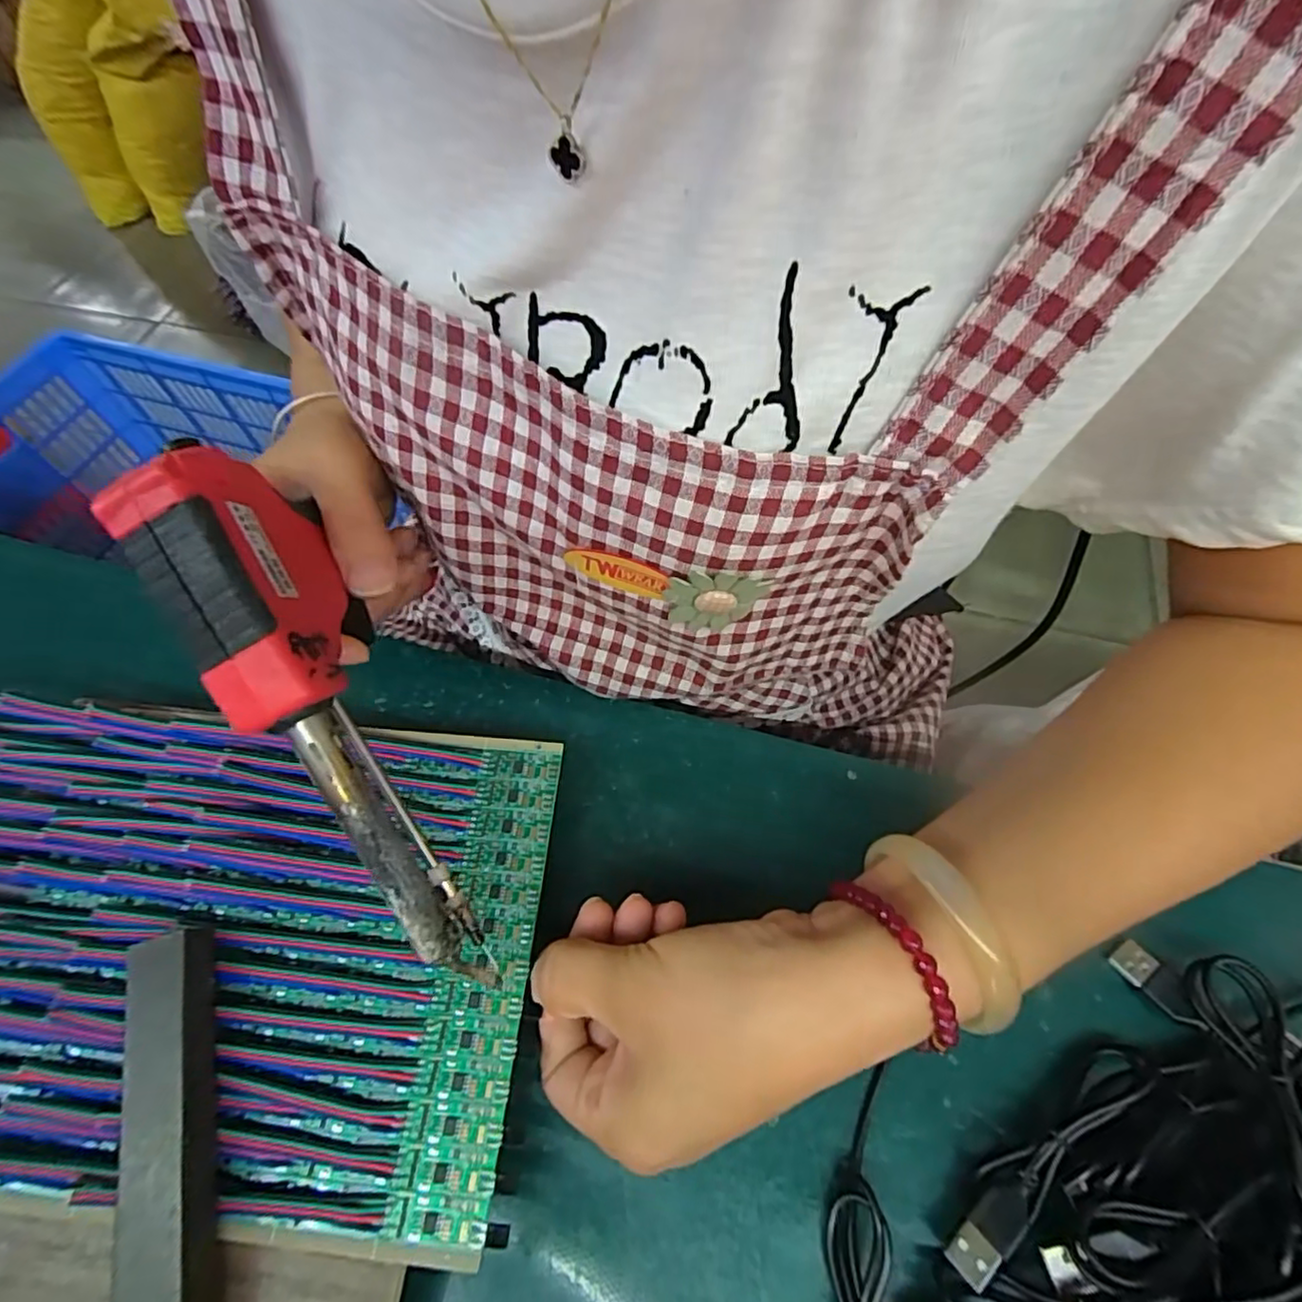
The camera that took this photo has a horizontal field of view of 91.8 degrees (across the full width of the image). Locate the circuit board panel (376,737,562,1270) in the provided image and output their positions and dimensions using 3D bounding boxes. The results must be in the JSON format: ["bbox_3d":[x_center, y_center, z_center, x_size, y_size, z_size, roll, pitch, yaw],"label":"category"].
[{"bbox_3d":[-0.060,0.110,0.226,0.033,0.004,0.162,2,60,6],"label":"circuit board panel"}]

